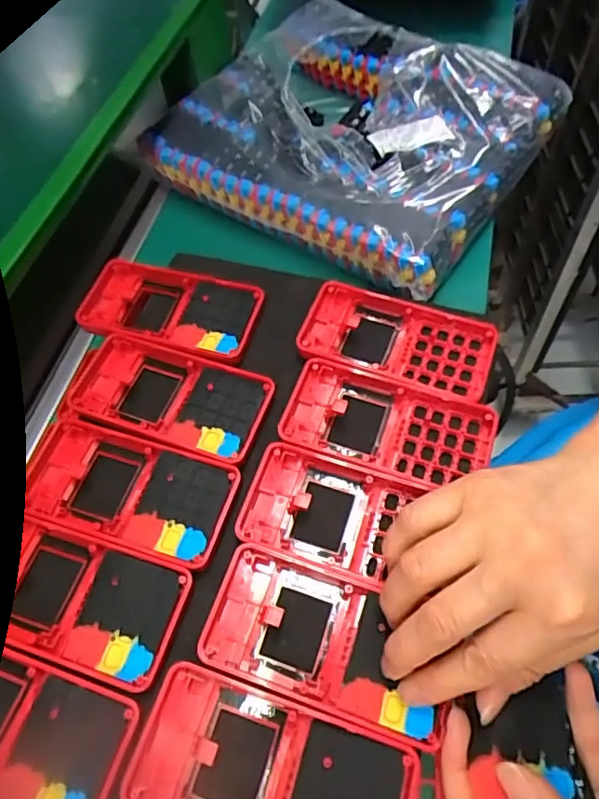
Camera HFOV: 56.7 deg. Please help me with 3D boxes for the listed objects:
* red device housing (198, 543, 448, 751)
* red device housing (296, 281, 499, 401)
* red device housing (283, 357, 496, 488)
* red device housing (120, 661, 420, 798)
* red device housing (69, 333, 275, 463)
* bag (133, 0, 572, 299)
[{"bbox_3d":[0.013,0.118,0.275,0.117,0.015,0.061,15,62,13],"label":"red device housing"},{"bbox_3d":[0.064,-0.038,0.368,0.125,0.018,0.068,13,62,12],"label":"red device housing"},{"bbox_3d":[0.052,0.017,0.336,0.124,0.017,0.062,17,62,14],"label":"red device housing"},{"bbox_3d":[-0.012,0.168,0.247,0.120,0.018,0.061,14,62,12],"label":"red device housing"},{"bbox_3d":[-0.083,0.001,0.357,0.124,0.015,0.063,17,62,14],"label":"red device housing"},{"bbox_3d":[0.052,-0.249,0.512,0.304,0.059,0.270,31,66,22],"label":"bag"}]

